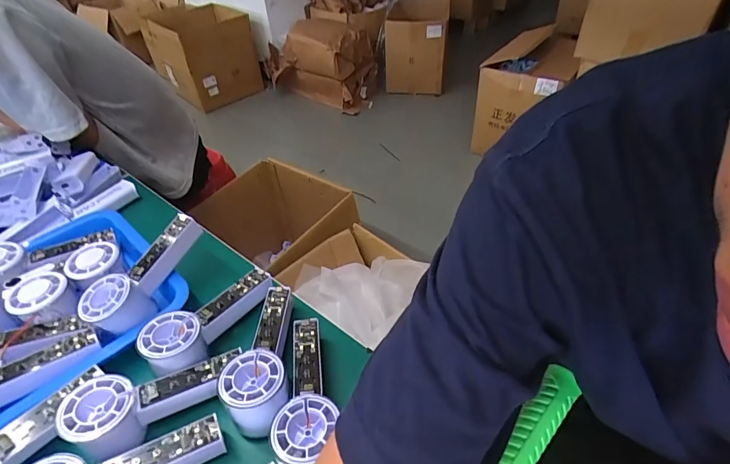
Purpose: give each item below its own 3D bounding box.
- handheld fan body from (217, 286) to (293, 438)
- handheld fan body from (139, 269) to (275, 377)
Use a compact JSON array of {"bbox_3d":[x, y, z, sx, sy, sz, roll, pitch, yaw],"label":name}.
[{"bbox_3d":[-0.095,0.120,0.408,0.057,0.053,0.152,-2,30,3],"label":"handheld fan body"},{"bbox_3d":[-0.163,0.092,0.435,0.055,0.042,0.151,22,36,26],"label":"handheld fan body"}]

